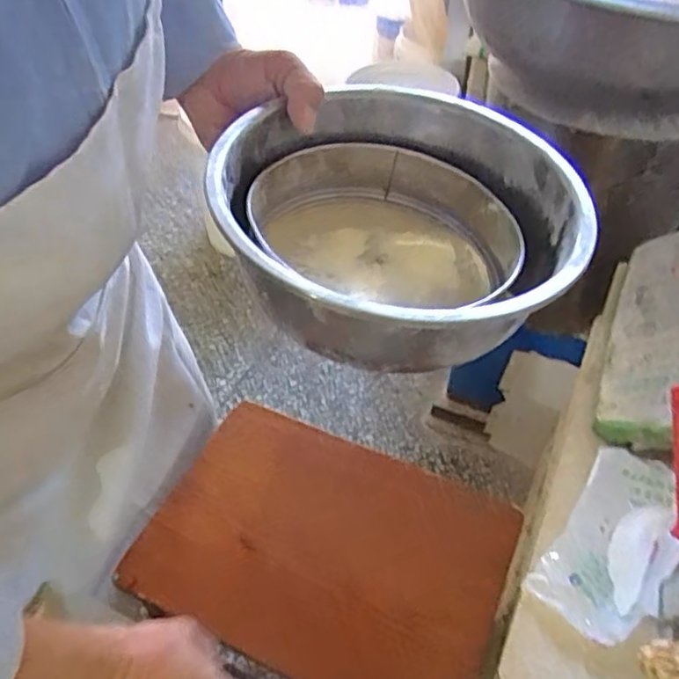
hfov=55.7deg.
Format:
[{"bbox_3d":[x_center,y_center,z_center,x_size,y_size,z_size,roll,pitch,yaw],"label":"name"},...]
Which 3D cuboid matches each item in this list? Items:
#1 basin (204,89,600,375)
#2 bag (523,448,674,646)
[{"bbox_3d":[0.034,-0.071,0.404,0.197,0.080,0.199,2,47,-2],"label":"basin"},{"bbox_3d":[0.226,0.164,0.532,0.078,0.026,0.160,30,62,23],"label":"bag"}]

